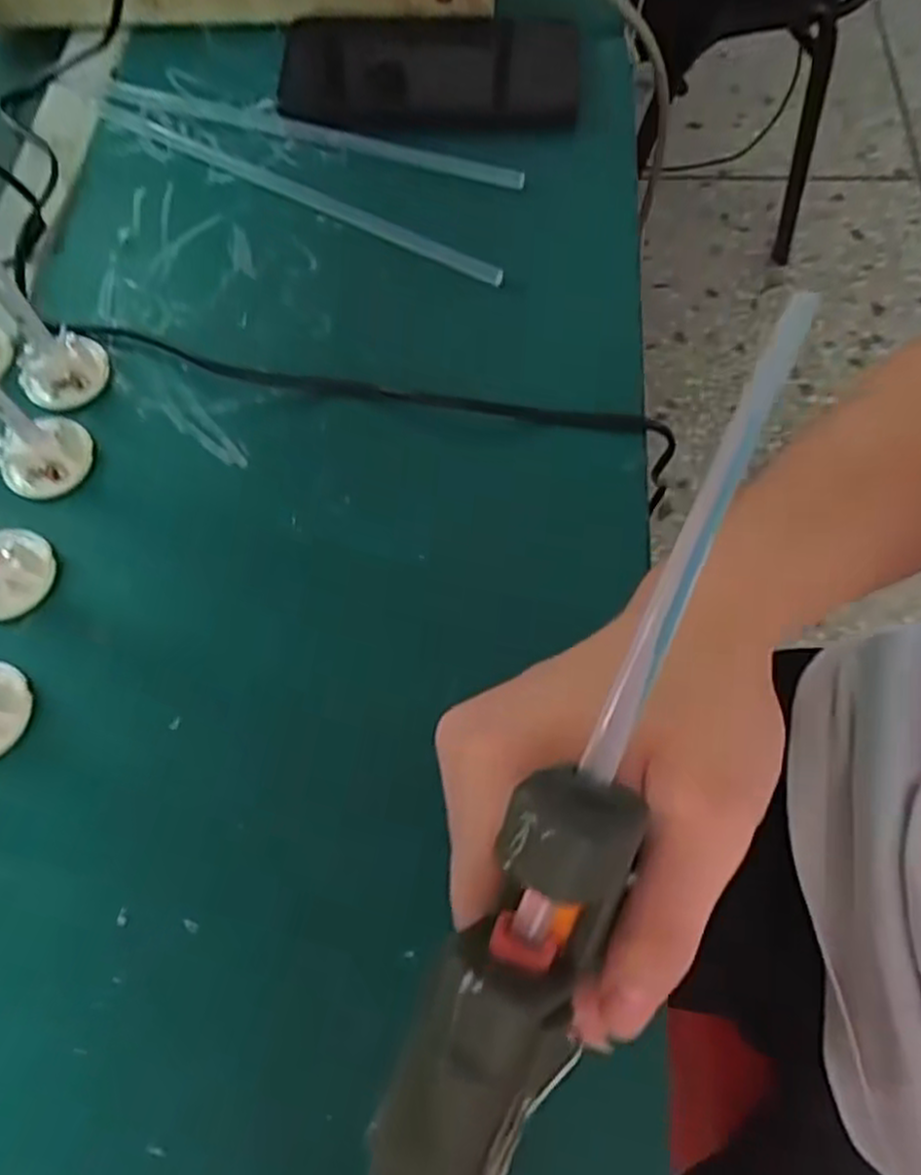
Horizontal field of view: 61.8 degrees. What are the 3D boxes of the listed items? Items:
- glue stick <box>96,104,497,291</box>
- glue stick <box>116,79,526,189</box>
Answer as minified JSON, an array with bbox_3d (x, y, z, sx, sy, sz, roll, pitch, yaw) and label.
[{"bbox_3d":[-0.091,-0.208,0.397,0.256,0.007,0.013,30,71,15],"label":"glue stick"},{"bbox_3d":[-0.085,-0.250,0.416,0.250,0.008,0.016,20,69,11],"label":"glue stick"}]

